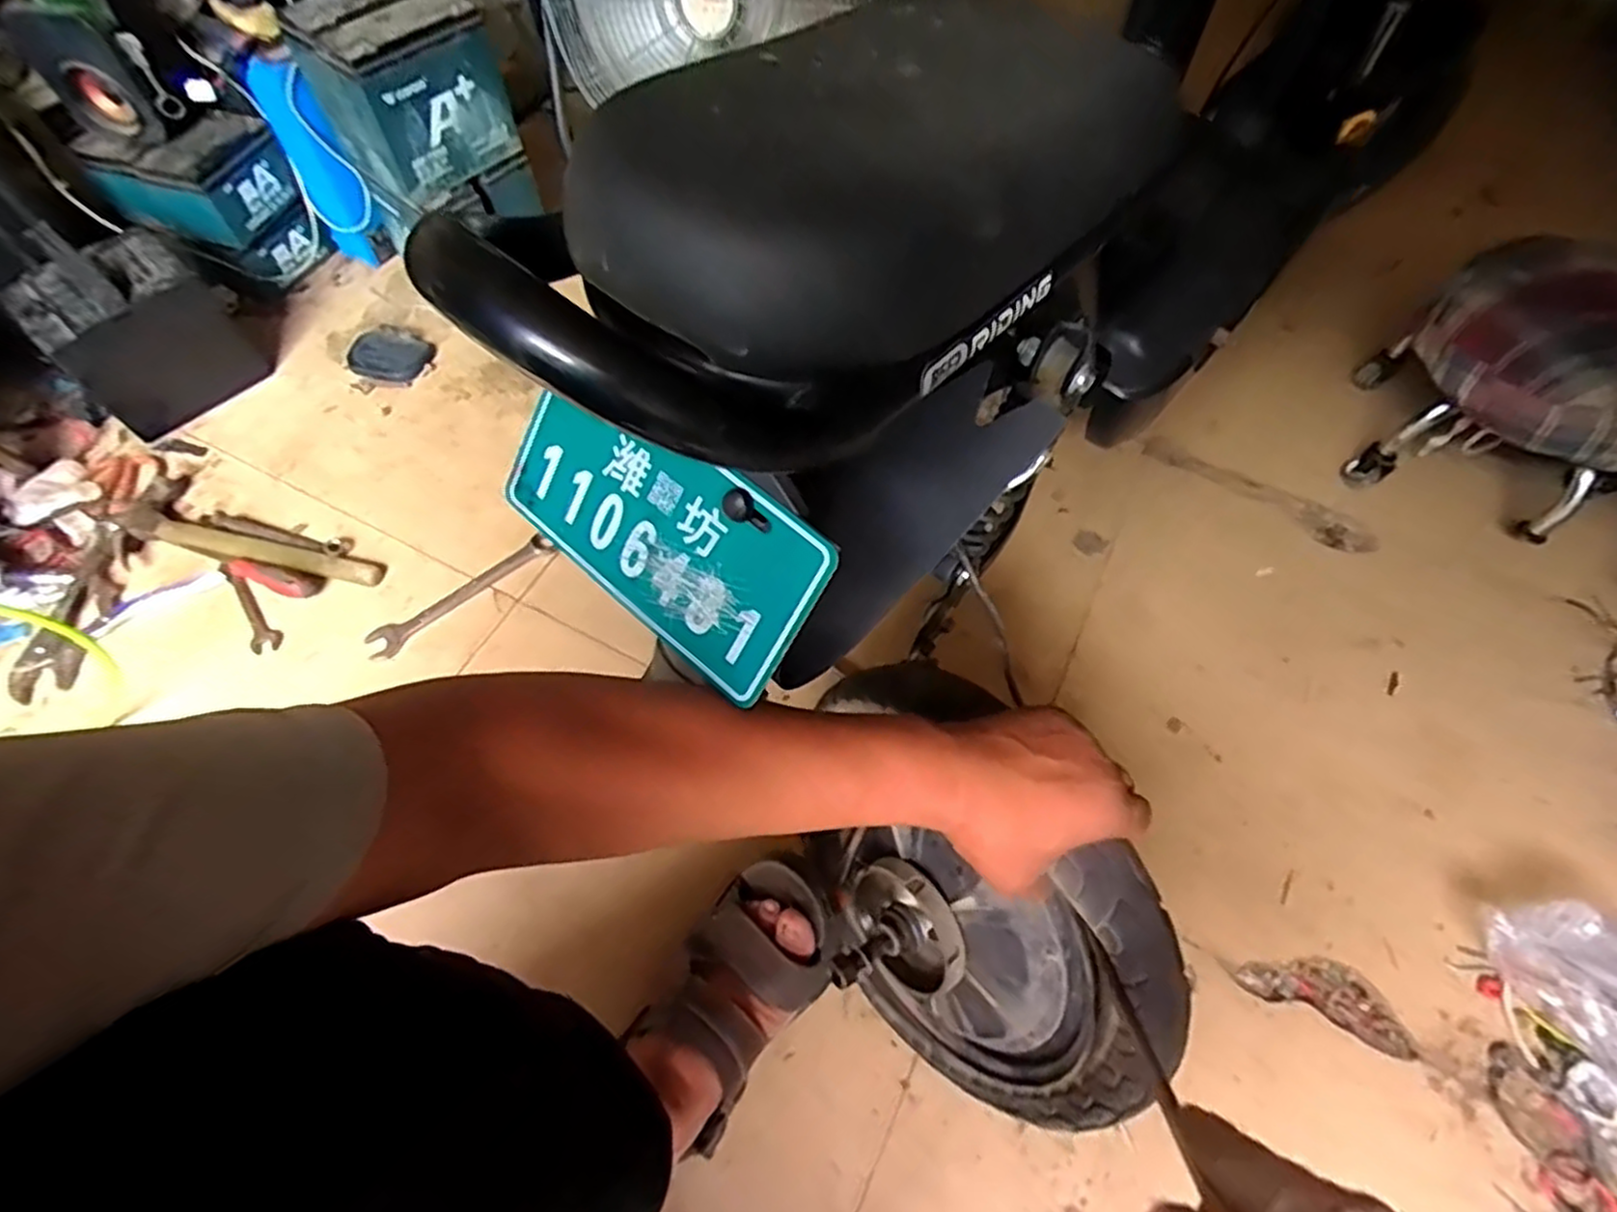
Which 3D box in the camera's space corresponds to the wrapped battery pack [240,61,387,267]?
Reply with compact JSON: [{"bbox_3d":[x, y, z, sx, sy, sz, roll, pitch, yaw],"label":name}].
[{"bbox_3d":[-0.695,-0.627,1.079,0.079,0.247,0.070,-28,65,-16],"label":"wrapped battery pack"}]

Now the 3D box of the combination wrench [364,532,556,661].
[{"bbox_3d":[-0.410,-0.016,0.887,0.231,0.012,0.034,-37,77,-16],"label":"combination wrench"}]

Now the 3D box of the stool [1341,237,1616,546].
[{"bbox_3d":[0.903,-0.261,0.936,0.322,0.232,0.299,36,66,17],"label":"stool"}]

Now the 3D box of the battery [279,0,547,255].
[{"bbox_3d":[-0.531,-0.673,0.971,0.199,0.184,0.243,-39,69,-21],"label":"battery"}]

